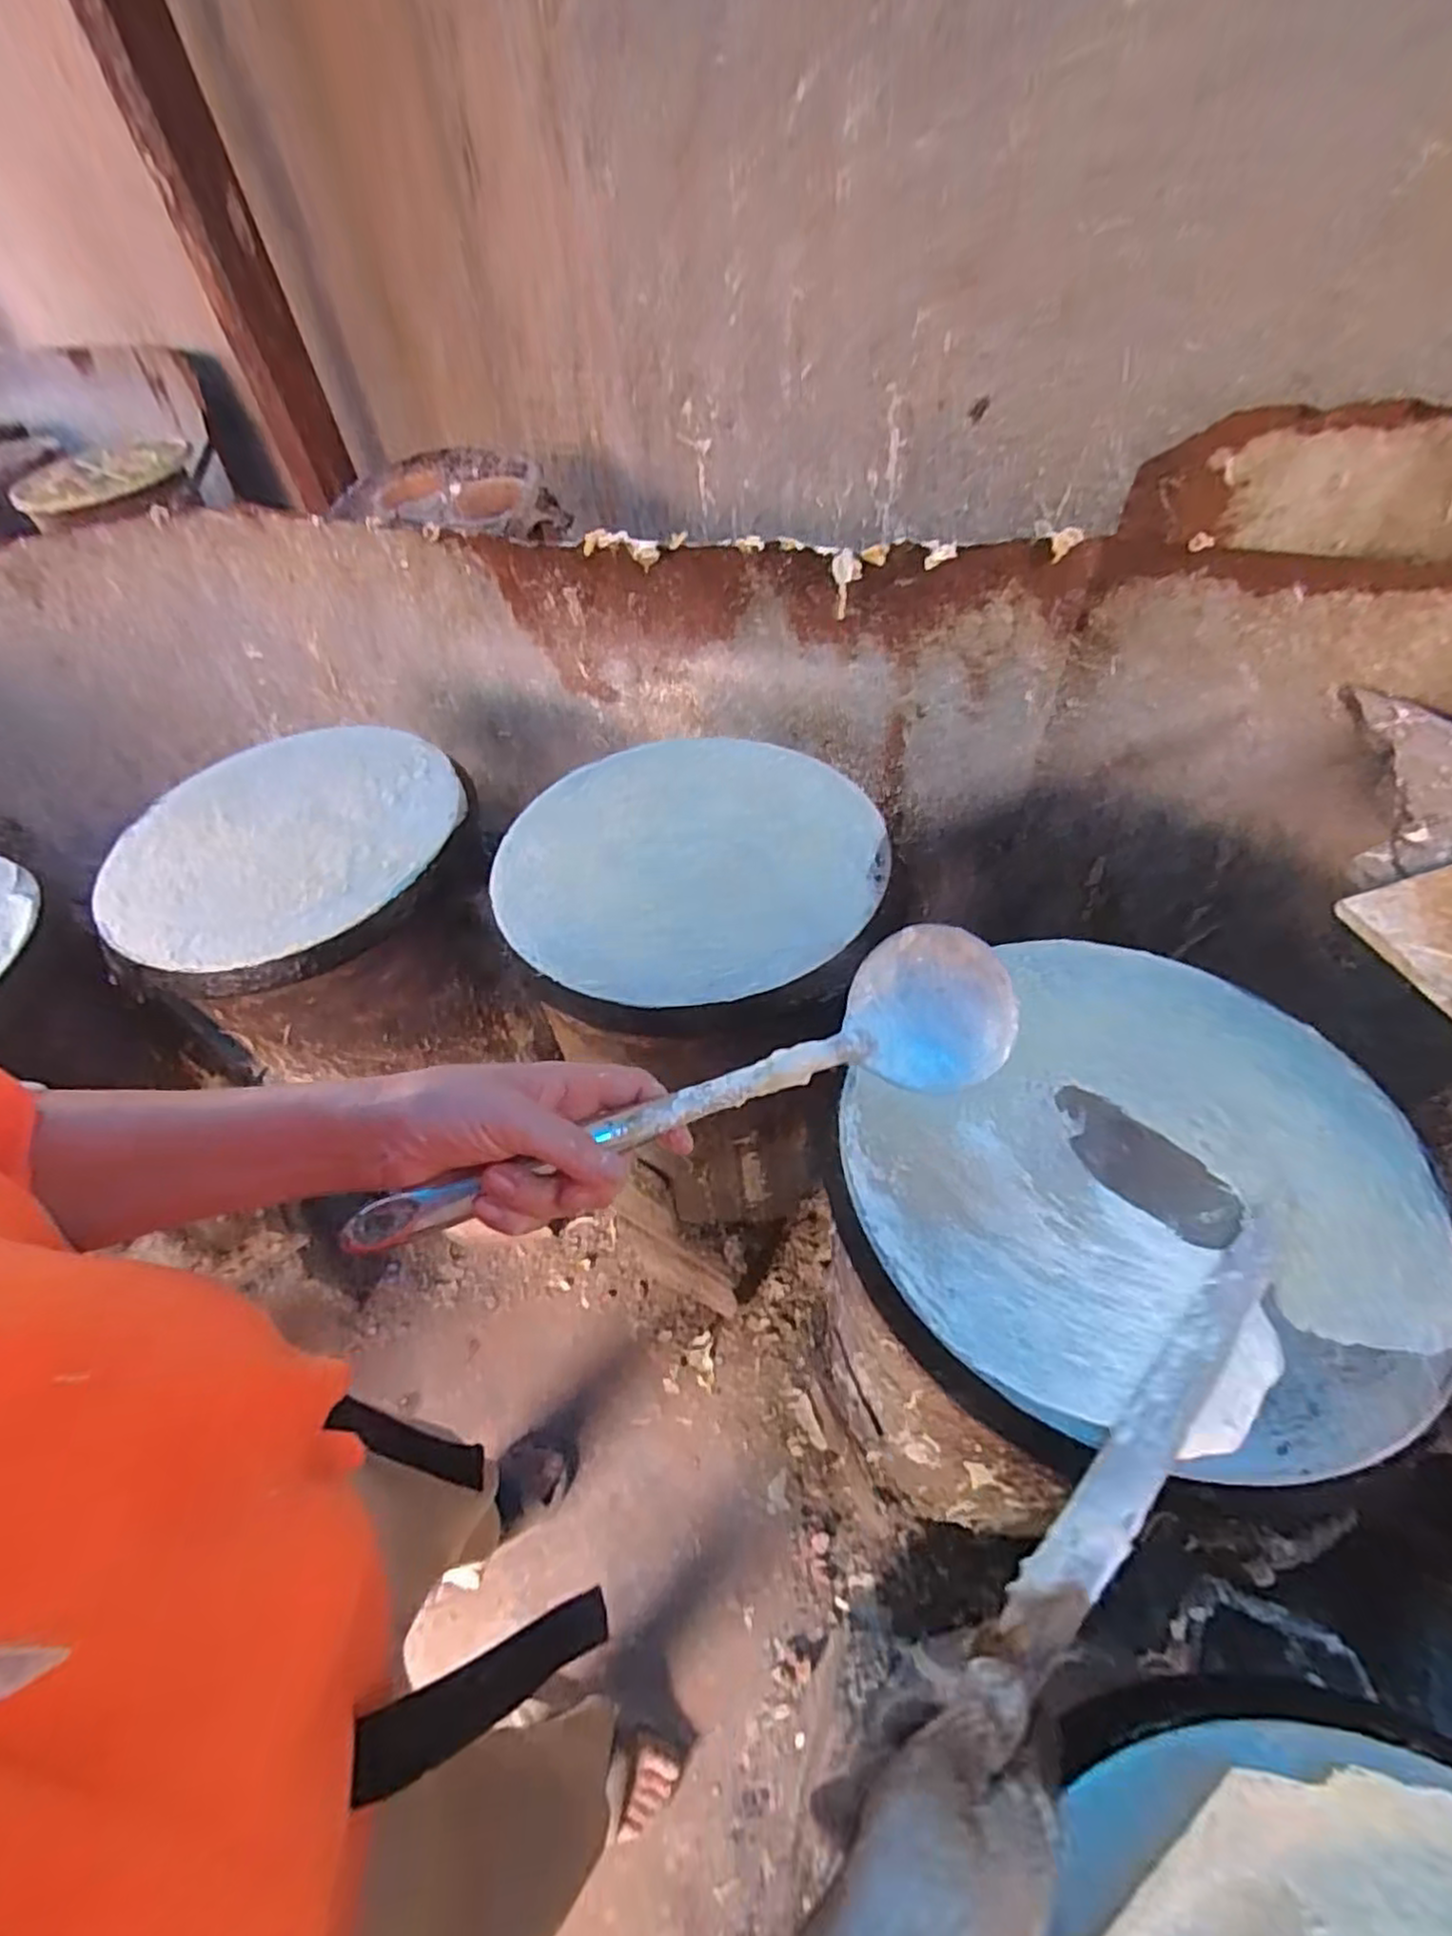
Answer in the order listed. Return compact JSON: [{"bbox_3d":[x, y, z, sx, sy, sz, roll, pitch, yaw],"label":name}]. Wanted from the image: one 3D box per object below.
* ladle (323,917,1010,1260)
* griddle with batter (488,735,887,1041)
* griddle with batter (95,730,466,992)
[{"bbox_3d":[-0.004,0.062,0.364,0.339,0.062,0.084,-16,50,-20],"label":"ladle"},{"bbox_3d":[-0.035,-0.102,0.686,0.356,0.020,0.376,-6,50,-1],"label":"griddle with batter"},{"bbox_3d":[-0.464,-0.140,0.772,0.362,0.042,0.361,-27,53,-17],"label":"griddle with batter"}]

